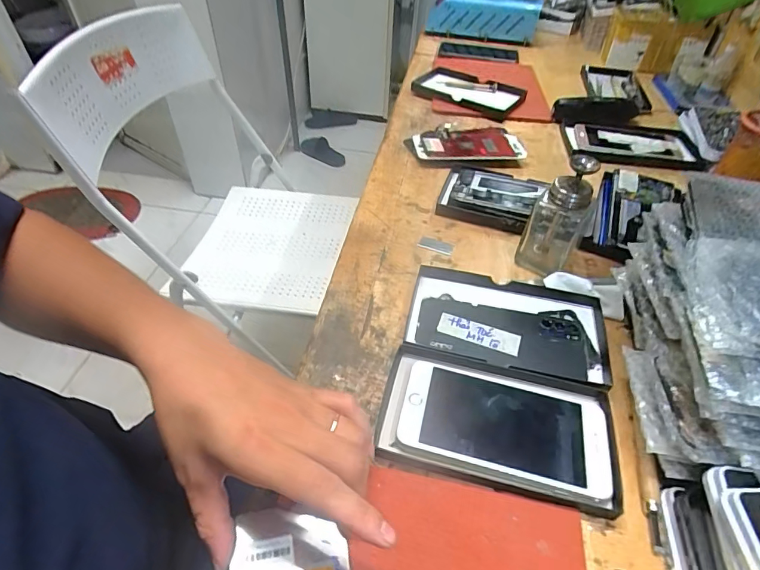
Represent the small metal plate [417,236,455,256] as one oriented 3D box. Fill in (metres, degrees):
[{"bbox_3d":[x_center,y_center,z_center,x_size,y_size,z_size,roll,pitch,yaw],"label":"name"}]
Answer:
[{"bbox_3d":[0.063,-0.045,0.500,0.039,0.004,0.019,19,47,15],"label":"small metal plate"}]

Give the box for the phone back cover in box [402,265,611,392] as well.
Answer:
[{"bbox_3d":[0.120,0.039,0.420,0.183,0.019,0.108,11,47,10],"label":"phone back cover in box"}]

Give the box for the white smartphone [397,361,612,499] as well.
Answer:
[{"bbox_3d":[0.095,0.107,0.340,0.154,0.010,0.079,11,47,11],"label":"white smartphone"}]

